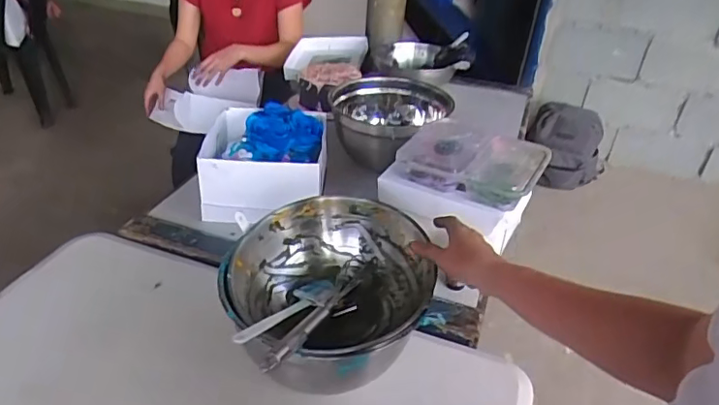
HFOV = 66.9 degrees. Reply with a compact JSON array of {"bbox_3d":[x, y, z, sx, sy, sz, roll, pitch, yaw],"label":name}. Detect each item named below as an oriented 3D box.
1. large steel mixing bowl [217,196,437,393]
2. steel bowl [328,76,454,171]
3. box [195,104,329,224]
[{"bbox_3d":[-0.042,0.116,0.686,0.241,0.127,0.244,3,34,-2],"label":"large steel mixing bowl"},{"bbox_3d":[0.059,-0.175,1.122,0.244,0.120,0.260,7,34,3],"label":"steel bowl"},{"bbox_3d":[-0.173,-0.070,1.003,0.214,0.145,0.196,4,34,-2],"label":"box"}]

